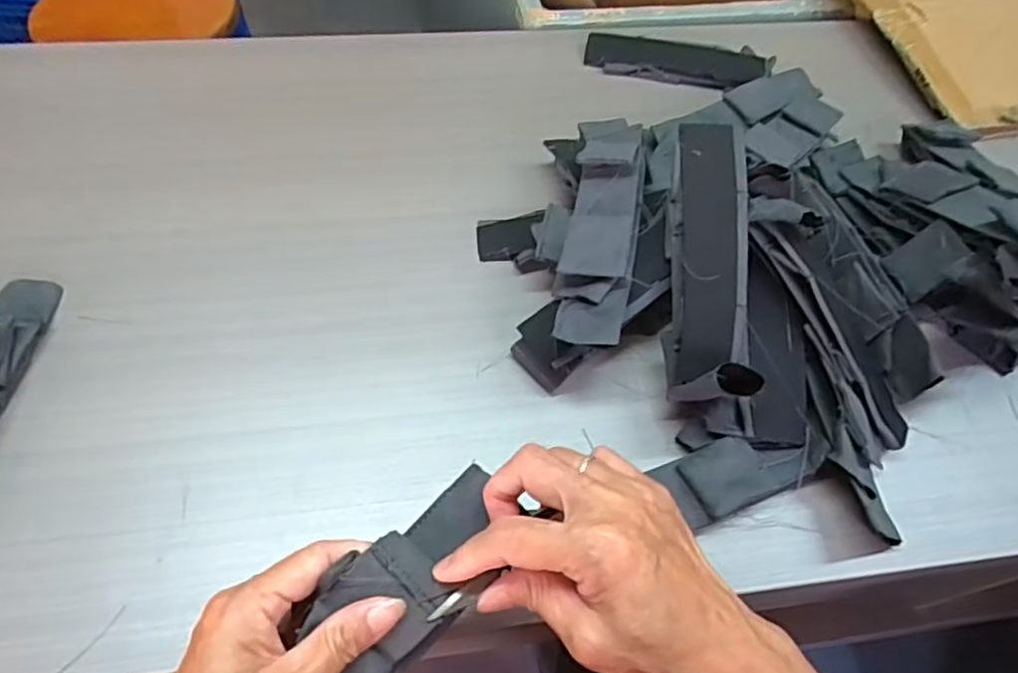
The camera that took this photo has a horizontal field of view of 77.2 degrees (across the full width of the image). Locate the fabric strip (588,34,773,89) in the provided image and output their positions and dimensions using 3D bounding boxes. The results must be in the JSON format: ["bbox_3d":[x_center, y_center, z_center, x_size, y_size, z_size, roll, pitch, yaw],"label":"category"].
[{"bbox_3d":[0.174,-0.286,0.663,0.186,0.019,0.058,14,57,5],"label":"fabric strip"}]

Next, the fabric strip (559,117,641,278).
[{"bbox_3d":[0.071,-0.108,0.472,0.048,0.026,0.155,9,57,1],"label":"fabric strip"}]

